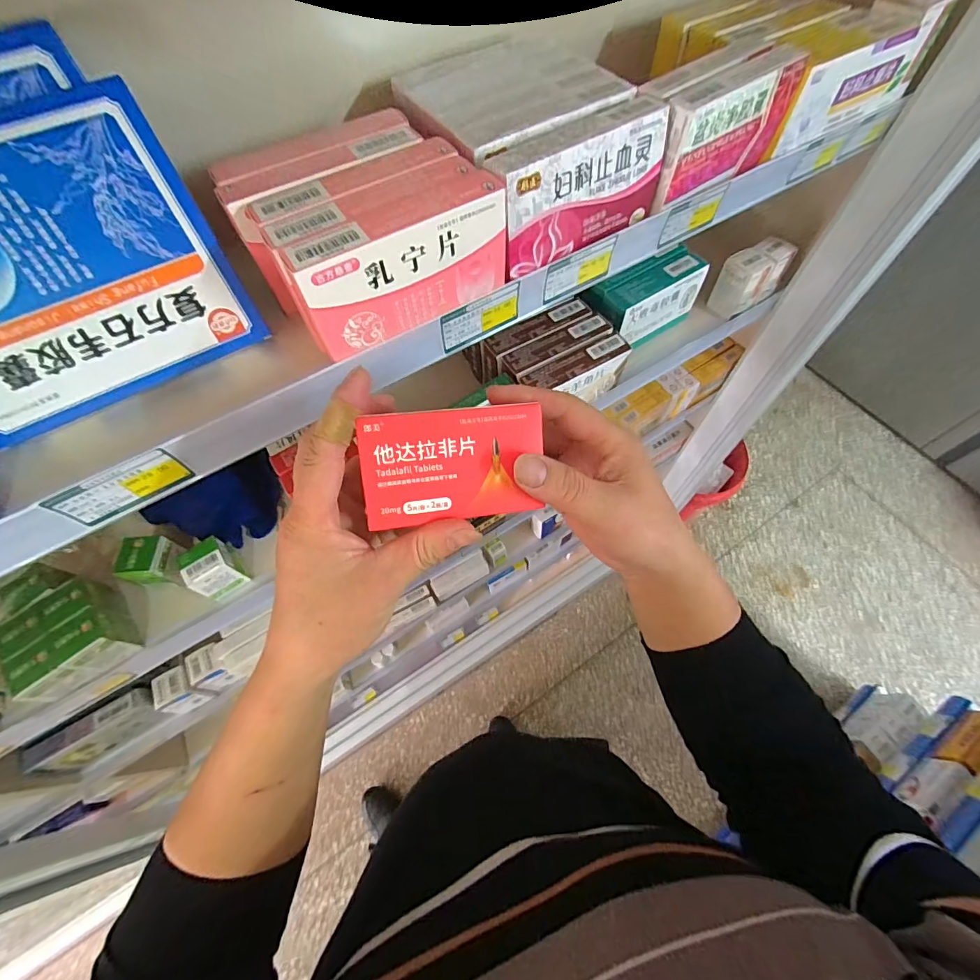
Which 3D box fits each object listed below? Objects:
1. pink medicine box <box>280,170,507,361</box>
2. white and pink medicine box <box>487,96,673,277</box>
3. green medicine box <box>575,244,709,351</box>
[{"bbox_3d":[-0.054,-0.142,0.281,0.136,0.066,0.024,-30,66,-13],"label":"pink medicine box"},{"bbox_3d":[0.063,-0.222,0.320,0.141,0.070,0.040,-30,66,-13],"label":"white and pink medicine box"},{"bbox_3d":[0.198,-0.243,0.558,0.168,0.072,0.064,-29,66,-13],"label":"green medicine box"}]

